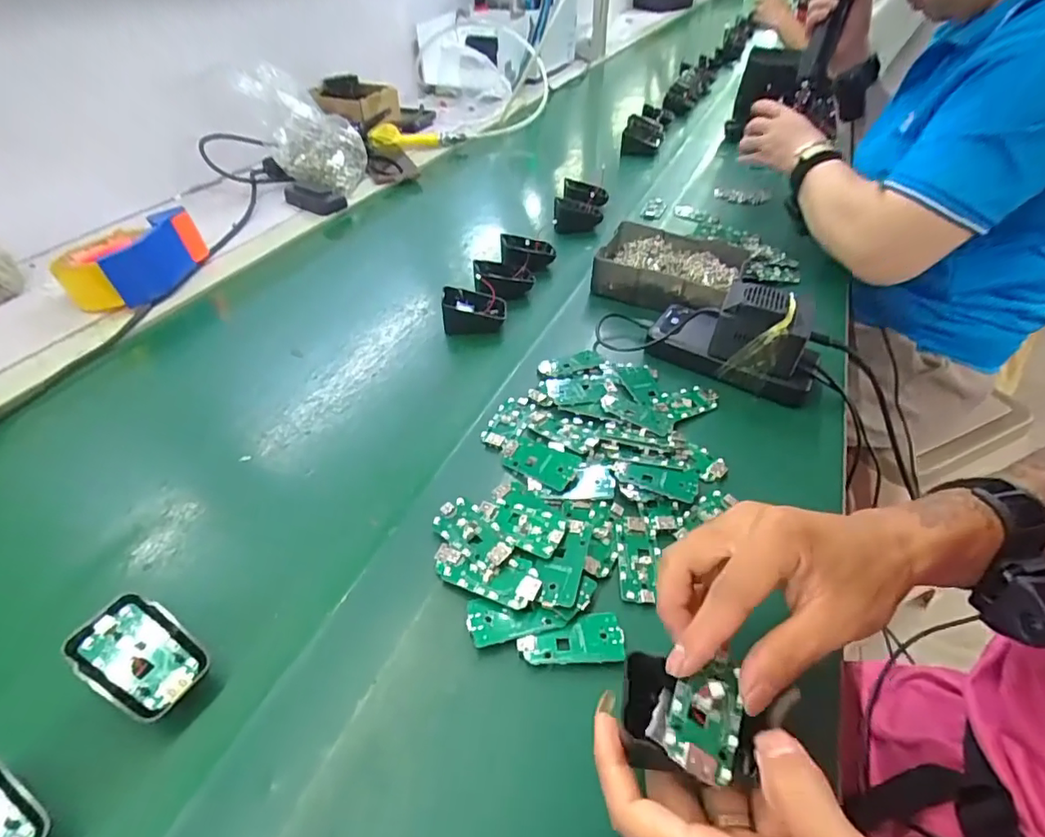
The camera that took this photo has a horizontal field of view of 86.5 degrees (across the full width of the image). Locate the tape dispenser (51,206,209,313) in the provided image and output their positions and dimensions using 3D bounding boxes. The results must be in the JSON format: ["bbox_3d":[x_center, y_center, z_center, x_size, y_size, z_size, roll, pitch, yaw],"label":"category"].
[{"bbox_3d":[-0.455,-0.183,0.644,0.105,0.071,0.135,7,42,8],"label":"tape dispenser"}]

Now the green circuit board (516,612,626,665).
[{"bbox_3d":[0.029,0.133,0.337,0.063,0.006,0.030,-3,42,-3],"label":"green circuit board"}]

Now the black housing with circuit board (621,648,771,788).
[{"bbox_3d":[0.075,0.133,0.250,0.059,0.016,0.054,2,40,3],"label":"black housing with circuit board"}]

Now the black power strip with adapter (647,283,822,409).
[{"bbox_3d":[0.201,-0.086,0.522,0.153,0.075,0.075,25,48,26],"label":"black power strip with adapter"}]

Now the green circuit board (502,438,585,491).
[{"bbox_3d":[0.012,0.033,0.434,0.065,0.005,0.032,19,58,32],"label":"green circuit board"}]

